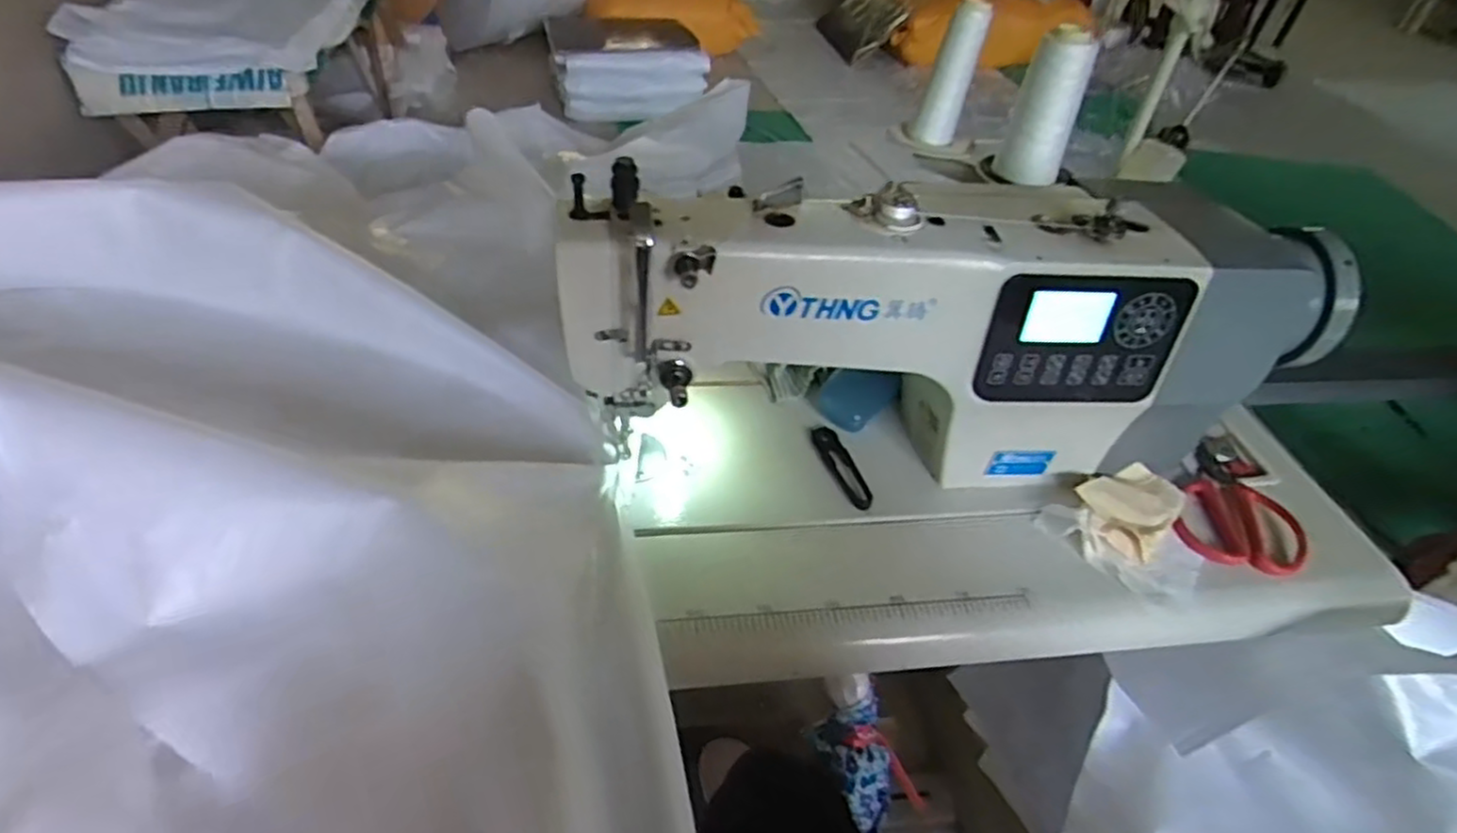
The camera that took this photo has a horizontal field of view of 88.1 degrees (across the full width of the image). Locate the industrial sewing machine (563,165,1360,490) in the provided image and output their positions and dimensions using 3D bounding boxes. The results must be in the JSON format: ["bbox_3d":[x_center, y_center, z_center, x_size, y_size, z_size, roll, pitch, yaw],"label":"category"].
[{"bbox_3d":[0.190,-0.070,0.612,0.625,0.218,0.160,-4,44,-13],"label":"industrial sewing machine"}]

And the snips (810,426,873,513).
[{"bbox_3d":[0.100,0.045,0.662,0.025,0.017,0.100,-10,46,-18],"label":"snips"}]

